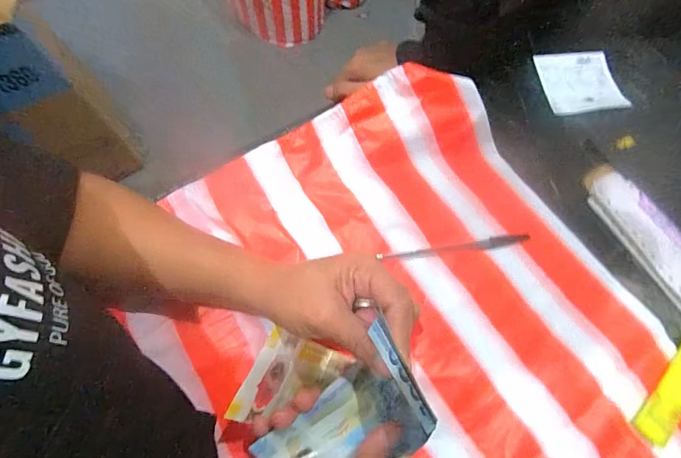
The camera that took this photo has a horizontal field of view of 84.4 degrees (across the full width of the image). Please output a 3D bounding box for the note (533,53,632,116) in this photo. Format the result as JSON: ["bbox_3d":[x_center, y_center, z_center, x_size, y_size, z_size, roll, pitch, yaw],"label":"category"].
[{"bbox_3d":[0.282,-0.176,0.444,0.090,0.004,0.087,-6,70,-3],"label":"note"}]

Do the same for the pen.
[{"bbox_3d":[0.107,0.019,0.353,0.141,0.006,0.011,-8,70,-4],"label":"pen"}]

